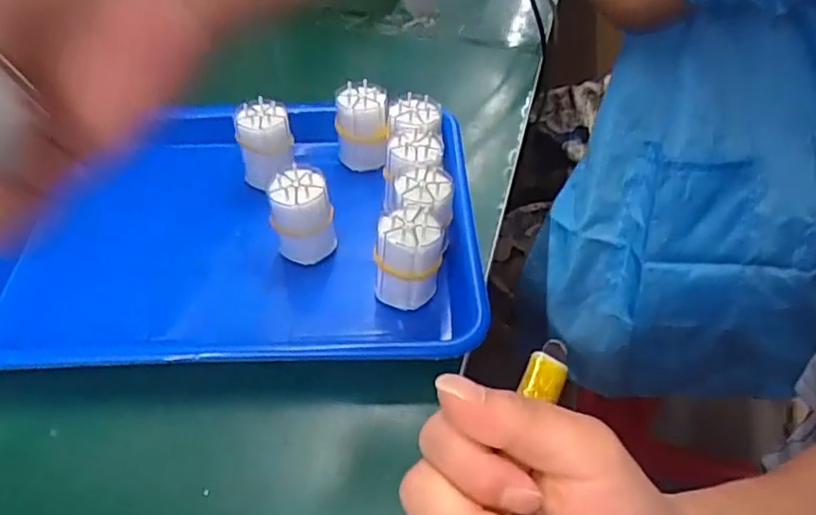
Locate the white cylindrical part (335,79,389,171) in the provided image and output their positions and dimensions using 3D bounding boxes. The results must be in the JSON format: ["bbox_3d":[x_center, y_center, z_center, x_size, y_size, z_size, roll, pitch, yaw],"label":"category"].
[{"bbox_3d":[-0.034,-0.102,0.498,0.039,0.058,0.035,-3,49,3],"label":"white cylindrical part"}]

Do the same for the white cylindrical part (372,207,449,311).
[{"bbox_3d":[0.001,0.000,0.402,0.044,0.056,0.034,-1,49,4],"label":"white cylindrical part"}]

